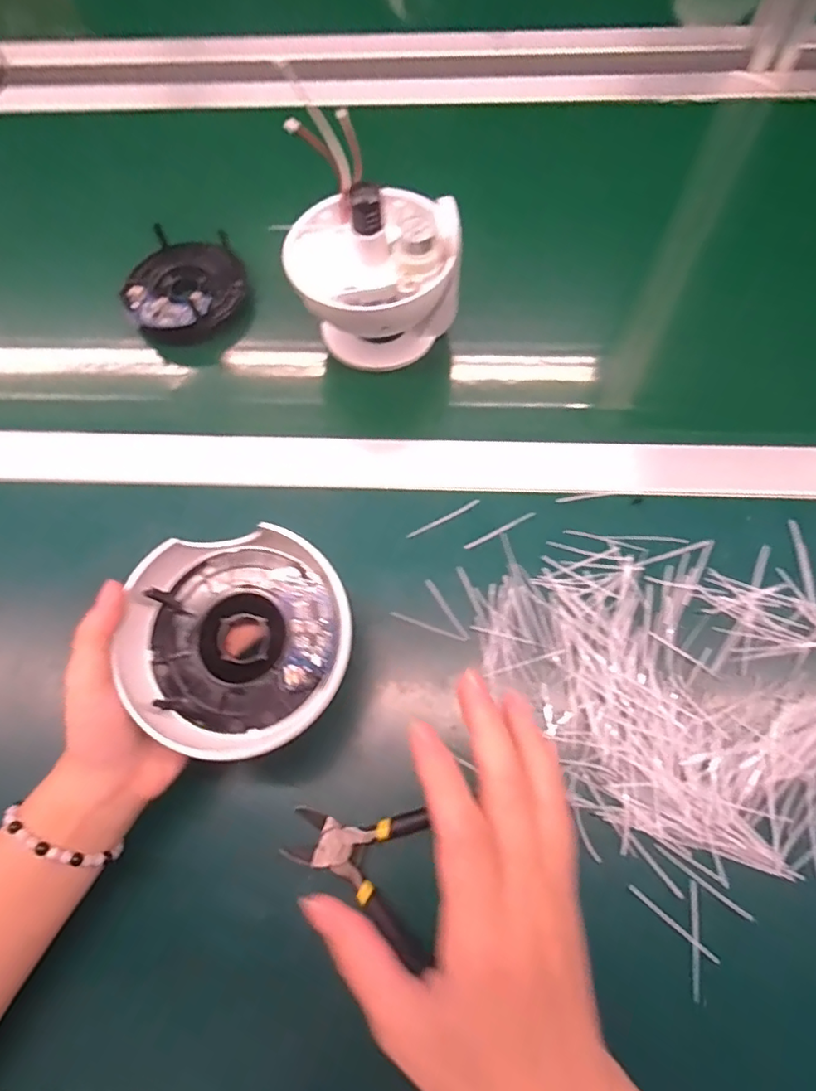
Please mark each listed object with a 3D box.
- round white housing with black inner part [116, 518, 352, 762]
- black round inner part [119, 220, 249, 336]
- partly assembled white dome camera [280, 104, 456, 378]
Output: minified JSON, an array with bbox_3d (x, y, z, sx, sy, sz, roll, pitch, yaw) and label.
[{"bbox_3d":[-0.086,0.050,0.295,0.108,0.035,0.110,0,71,1],"label":"round white housing with black inner part"},{"bbox_3d":[-0.183,-0.219,0.465,0.092,0.033,0.112,-14,68,-2],"label":"black round inner part"},{"bbox_3d":[-0.027,-0.209,0.411,0.118,0.113,0.125,-14,68,-2],"label":"partly assembled white dome camera"}]

